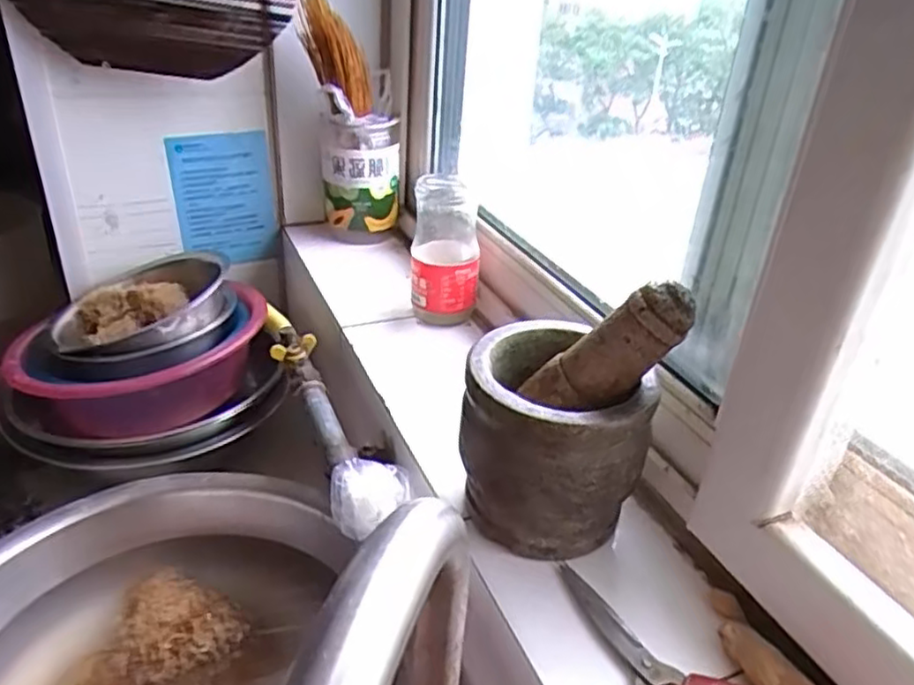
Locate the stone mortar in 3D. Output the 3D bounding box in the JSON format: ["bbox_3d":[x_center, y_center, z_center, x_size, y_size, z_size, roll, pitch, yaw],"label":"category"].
[{"bbox_3d":[0.053,0.057,0.405,0.098,0.102,0.099,7,30,4],"label":"stone mortar"}]

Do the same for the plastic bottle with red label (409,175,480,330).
[{"bbox_3d":[-0.009,-0.077,0.613,0.058,0.121,0.053,4,30,0],"label":"plastic bottle with red label"}]

